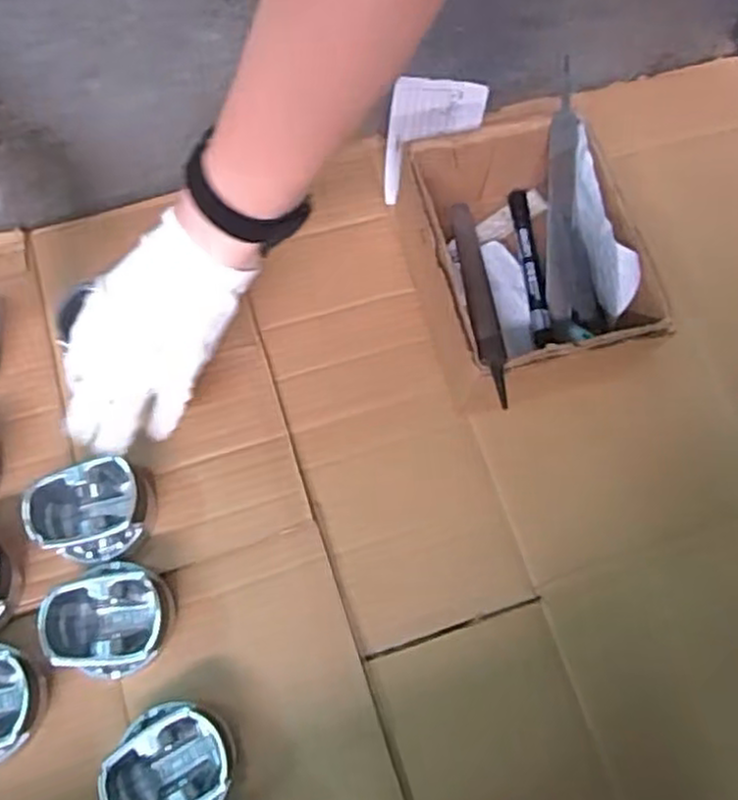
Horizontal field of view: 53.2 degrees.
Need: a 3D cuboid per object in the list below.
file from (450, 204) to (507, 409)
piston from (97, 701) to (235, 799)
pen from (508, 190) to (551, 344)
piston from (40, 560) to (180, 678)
[{"bbox_3d":[0.082,-0.084,0.559,0.021,0.012,0.233,0,45,-3],"label":"file"},{"bbox_3d":[-0.123,0.231,0.464,0.077,0.047,0.070,1,70,-3],"label":"piston"},{"bbox_3d":[0.131,-0.112,0.603,0.015,0.019,0.154,-1,70,-3],"label":"pen"},{"bbox_3d":[-0.172,0.148,0.492,0.074,0.049,0.069,1,70,-3],"label":"piston"}]

